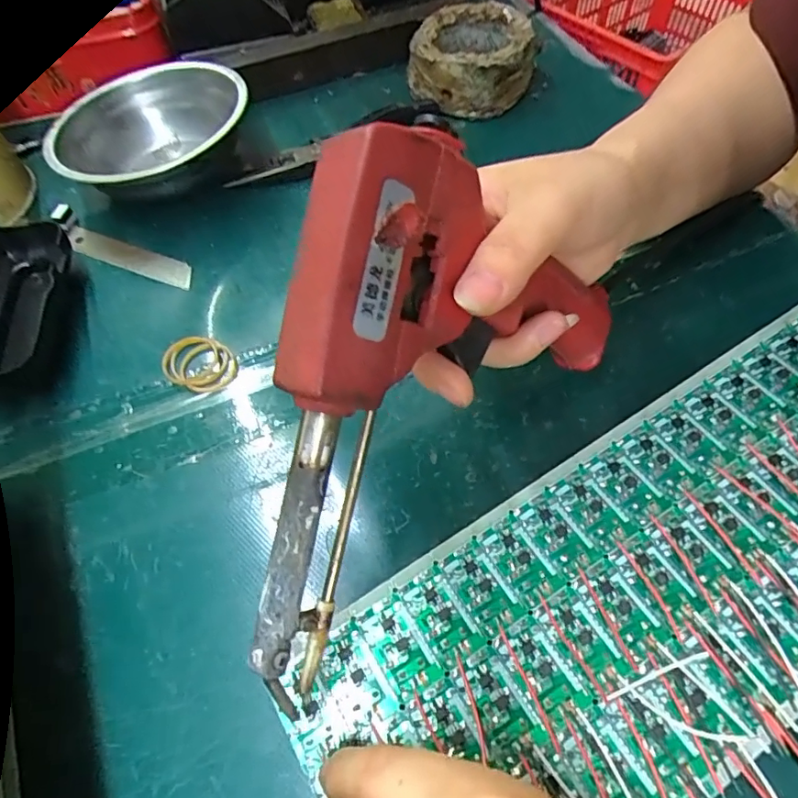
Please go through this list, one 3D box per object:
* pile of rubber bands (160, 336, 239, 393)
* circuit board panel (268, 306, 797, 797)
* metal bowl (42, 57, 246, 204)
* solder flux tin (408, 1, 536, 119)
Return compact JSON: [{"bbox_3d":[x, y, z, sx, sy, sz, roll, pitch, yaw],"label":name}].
[{"bbox_3d":[-0.105,-0.019,0.282,0.039,0.005,0.030,18,62,14],"label":"pile of rubber bands"},{"bbox_3d":[0.100,0.067,0.211,0.287,0.004,0.115,-26,61,-11],"label":"circuit board panel"},{"bbox_3d":[-0.154,-0.164,0.346,0.121,0.048,0.115,-13,59,-4],"label":"metal bowl"},{"bbox_3d":[0.055,-0.250,0.397,0.084,0.042,0.089,9,60,9],"label":"solder flux tin"}]

